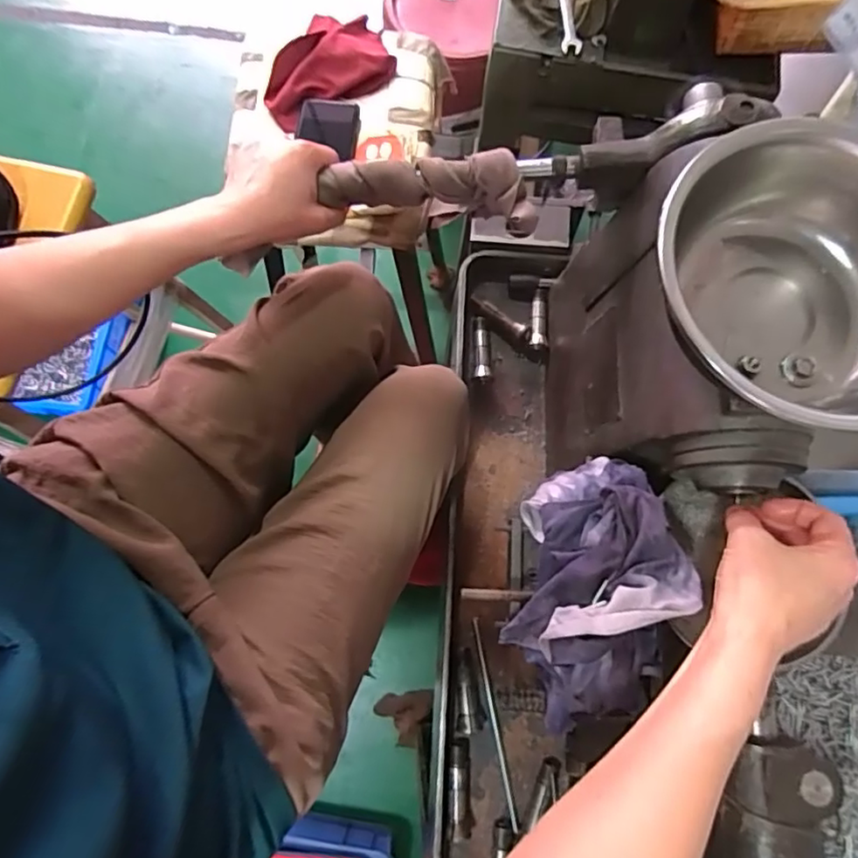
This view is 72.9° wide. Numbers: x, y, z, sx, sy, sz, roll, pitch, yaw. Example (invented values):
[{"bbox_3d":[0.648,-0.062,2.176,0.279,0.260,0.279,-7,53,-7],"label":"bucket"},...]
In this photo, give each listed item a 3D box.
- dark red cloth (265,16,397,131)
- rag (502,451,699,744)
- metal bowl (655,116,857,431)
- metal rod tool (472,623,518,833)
[{"bbox_3d":[-0.136,-0.462,0.735,0.176,0.035,0.115,-38,79,-10],"label":"dark red cloth"},{"bbox_3d":[0.109,0.101,0.375,0.095,0.068,0.173,11,75,2],"label":"rag"},{"bbox_3d":[0.211,-0.081,0.342,0.168,0.072,0.175,0,75,-1],"label":"metal bowl"},{"bbox_3d":[0.064,0.281,0.563,0.010,0.010,0.186,-11,76,-4],"label":"metal rod tool"}]

